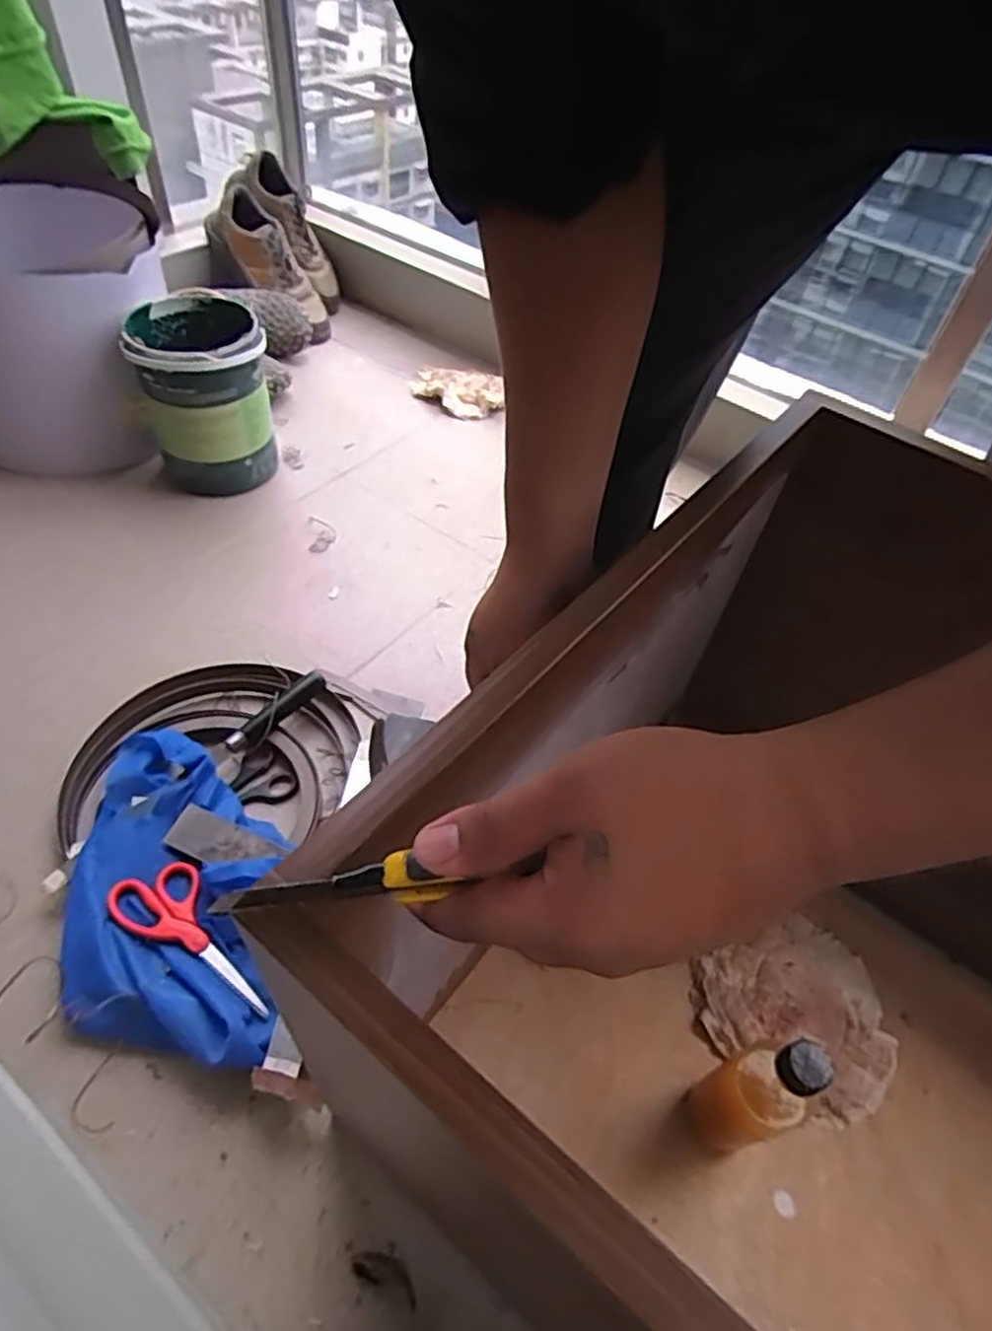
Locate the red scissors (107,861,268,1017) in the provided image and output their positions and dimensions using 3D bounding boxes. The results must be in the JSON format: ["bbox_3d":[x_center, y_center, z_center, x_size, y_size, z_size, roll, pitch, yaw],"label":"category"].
[{"bbox_3d":[-0.261,0.233,0.642,0.178,0.014,0.069,26,52,15],"label":"red scissors"}]

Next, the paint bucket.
[{"bbox_3d":[-0.415,-0.374,1.027,0.159,0.227,0.167,3,50,-4],"label":"paint bucket"}]

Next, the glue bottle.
[{"bbox_3d":[0.188,0.320,0.534,0.048,0.188,0.057,-6,51,-12],"label":"glue bottle"}]

